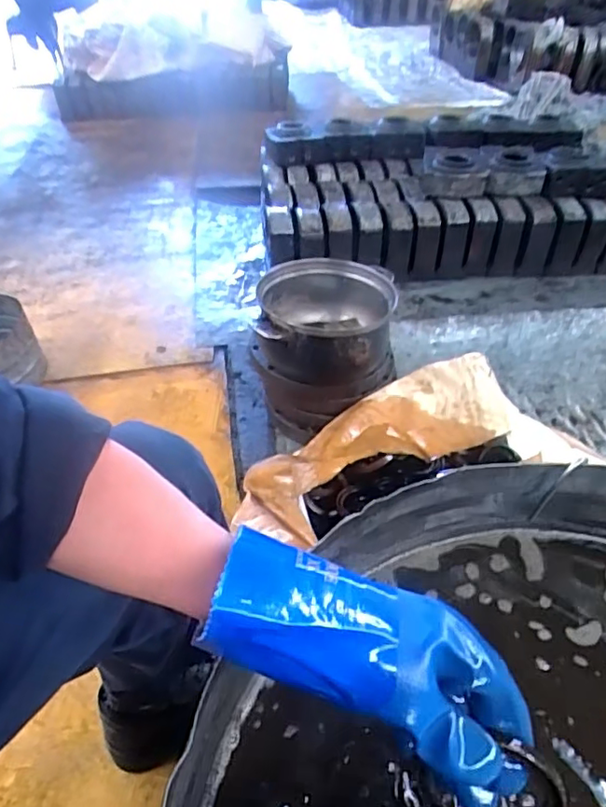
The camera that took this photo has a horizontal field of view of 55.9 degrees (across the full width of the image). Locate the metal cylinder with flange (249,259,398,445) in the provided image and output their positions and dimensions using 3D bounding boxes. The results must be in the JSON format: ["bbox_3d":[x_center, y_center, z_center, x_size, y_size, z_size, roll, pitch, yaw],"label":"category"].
[{"bbox_3d":[0.038,-0.089,1.017,0.235,0.242,0.212,4,41,7],"label":"metal cylinder with flange"}]

